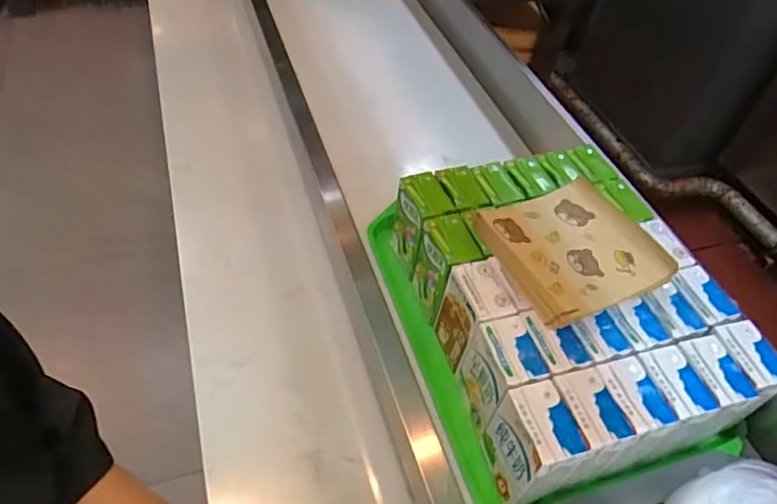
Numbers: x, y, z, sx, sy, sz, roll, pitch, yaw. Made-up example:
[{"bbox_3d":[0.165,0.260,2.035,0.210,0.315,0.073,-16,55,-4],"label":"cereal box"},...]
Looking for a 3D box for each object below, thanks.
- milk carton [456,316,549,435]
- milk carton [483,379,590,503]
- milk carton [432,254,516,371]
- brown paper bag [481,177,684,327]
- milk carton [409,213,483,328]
[{"bbox_3d":[0.103,0.114,0.517,0.046,0.094,0.070,-8,50,-14],"label":"milk carton"},{"bbox_3d":[0.121,0.165,0.471,0.047,0.094,0.078,-11,50,-16],"label":"milk carton"},{"bbox_3d":[0.085,0.067,0.560,0.045,0.106,0.066,-10,50,-15],"label":"milk carton"},{"bbox_3d":[0.188,-0.010,0.553,0.165,0.023,0.142,-17,52,-21],"label":"brown paper bag"},{"bbox_3d":[0.058,0.020,0.604,0.045,0.102,0.070,-10,50,-15],"label":"milk carton"}]

